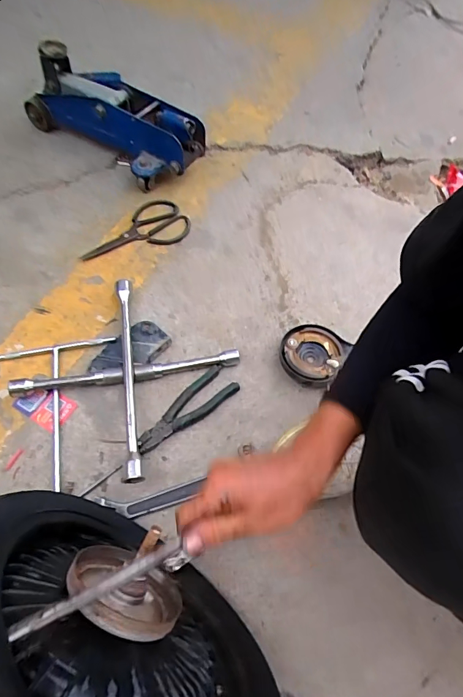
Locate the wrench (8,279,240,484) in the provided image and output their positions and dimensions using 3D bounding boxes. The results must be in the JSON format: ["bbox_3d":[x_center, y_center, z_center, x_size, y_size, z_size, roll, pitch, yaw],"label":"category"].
[{"bbox_3d":[-0.161,0.038,0.647,0.243,0.047,0.256,33,64,13],"label":"wrench"}]

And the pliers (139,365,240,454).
[{"bbox_3d":[-0.070,0.096,0.636,0.174,0.025,0.054,-37,70,-22],"label":"pliers"}]

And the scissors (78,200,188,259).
[{"bbox_3d":[-0.192,-0.229,0.805,0.219,0.015,0.108,-25,69,-17],"label":"scissors"}]

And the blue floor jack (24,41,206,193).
[{"bbox_3d":[-0.245,-0.468,0.845,0.368,0.178,0.132,30,63,16],"label":"blue floor jack"}]

